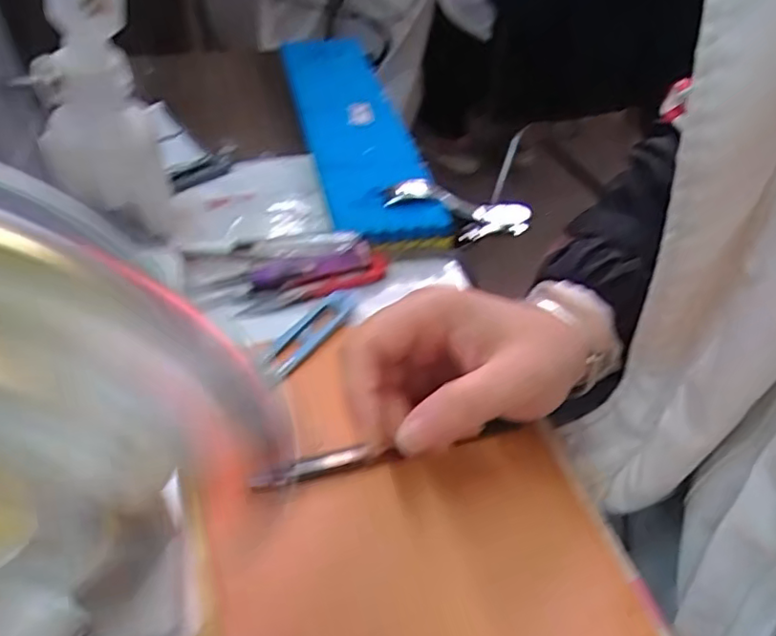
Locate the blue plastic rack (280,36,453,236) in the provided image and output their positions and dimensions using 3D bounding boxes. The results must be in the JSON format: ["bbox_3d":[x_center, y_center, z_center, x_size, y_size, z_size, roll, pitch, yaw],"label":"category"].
[{"bbox_3d":[-0.032,-0.164,0.515,0.082,0.030,0.325,-8,45,-12],"label":"blue plastic rack"}]

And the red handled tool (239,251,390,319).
[{"bbox_3d":[-0.044,-0.022,0.382,0.098,0.008,0.019,-19,48,-22],"label":"red handled tool"}]

